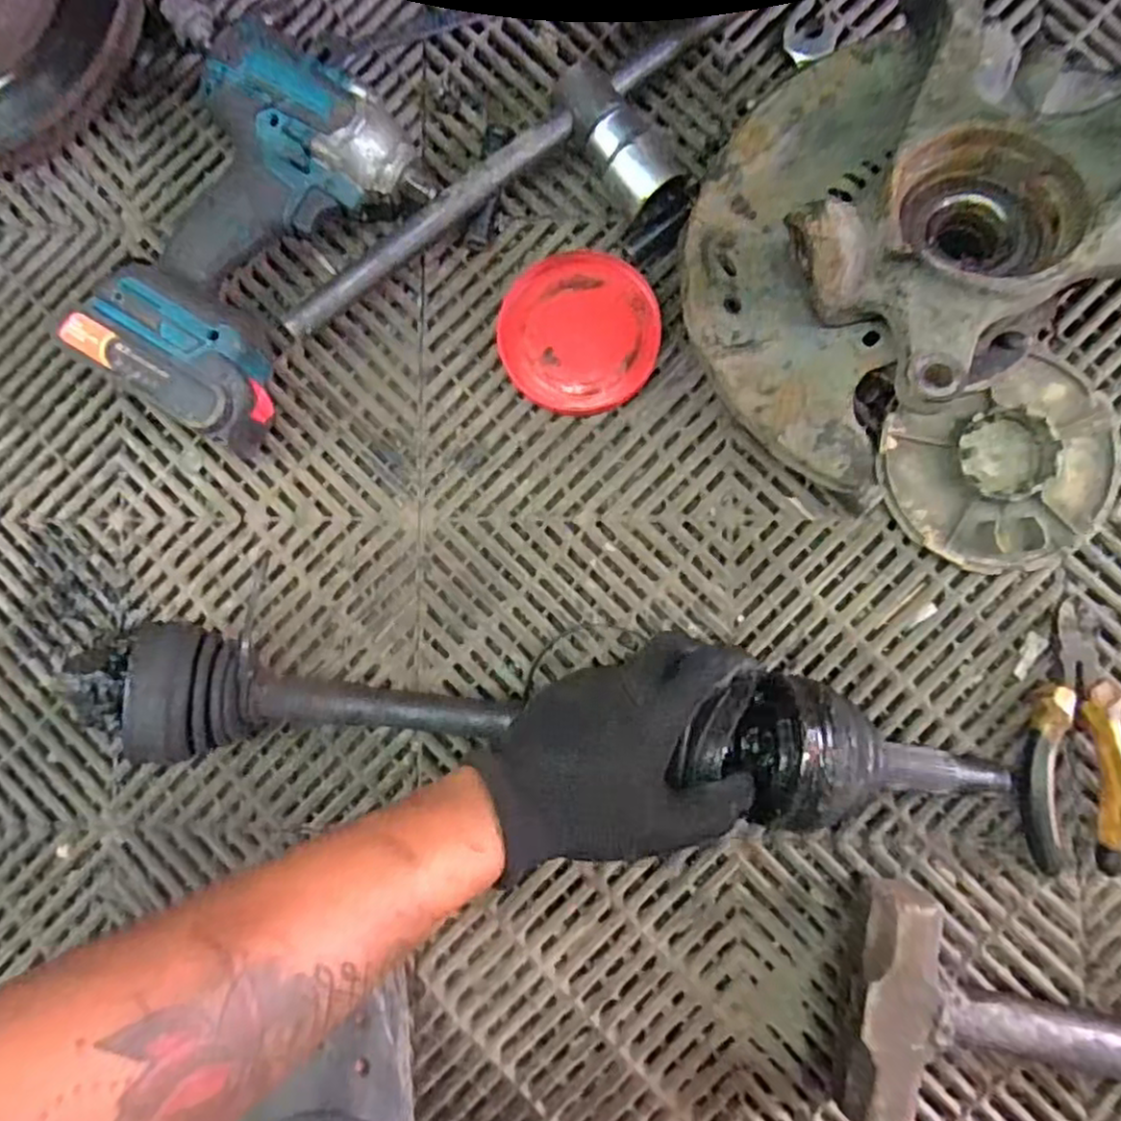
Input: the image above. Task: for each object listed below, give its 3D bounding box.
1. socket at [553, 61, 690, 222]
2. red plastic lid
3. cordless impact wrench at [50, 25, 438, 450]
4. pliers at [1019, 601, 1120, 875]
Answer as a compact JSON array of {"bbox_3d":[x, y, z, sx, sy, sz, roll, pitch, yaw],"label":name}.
[{"bbox_3d":[0.040,-0.263,0.460,0.044,0.050,0.102,-35,87,2],"label":"socket"},{"bbox_3d":[0.013,-0.149,0.469,0.101,0.013,0.103,0,89,3],"label":"red plastic lid"},{"bbox_3d":[-0.184,-0.190,0.442,0.125,0.087,0.231,27,90,3],"label":"cordless impact wrench"},{"bbox_3d":[0.310,0.107,0.431,0.058,0.025,0.156,-1,89,3],"label":"pliers"}]

